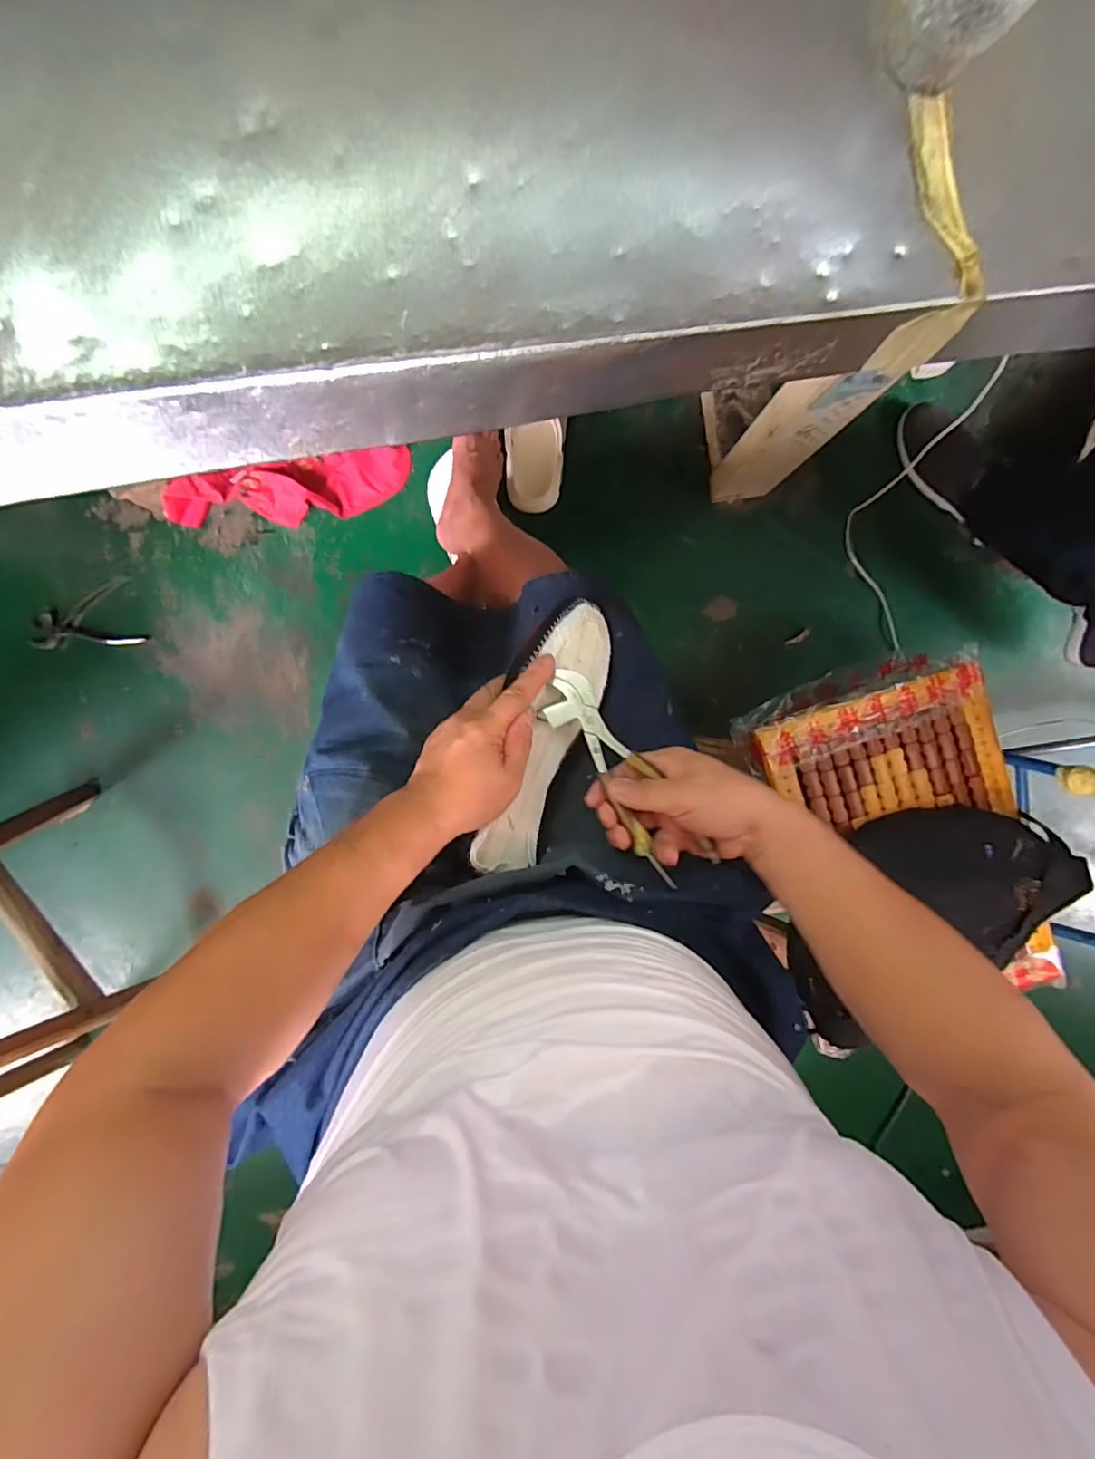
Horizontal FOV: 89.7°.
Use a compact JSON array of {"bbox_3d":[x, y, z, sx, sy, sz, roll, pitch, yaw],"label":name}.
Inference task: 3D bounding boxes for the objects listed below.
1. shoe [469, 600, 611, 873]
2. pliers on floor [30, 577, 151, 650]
[{"bbox_3d":[-0.003,0.003,0.454,0.072,0.040,0.236,19,85,-1],"label":"shoe"},{"bbox_3d":[-0.806,-0.180,0.960,0.184,0.019,0.116,-23,93,0],"label":"pliers on floor"}]

